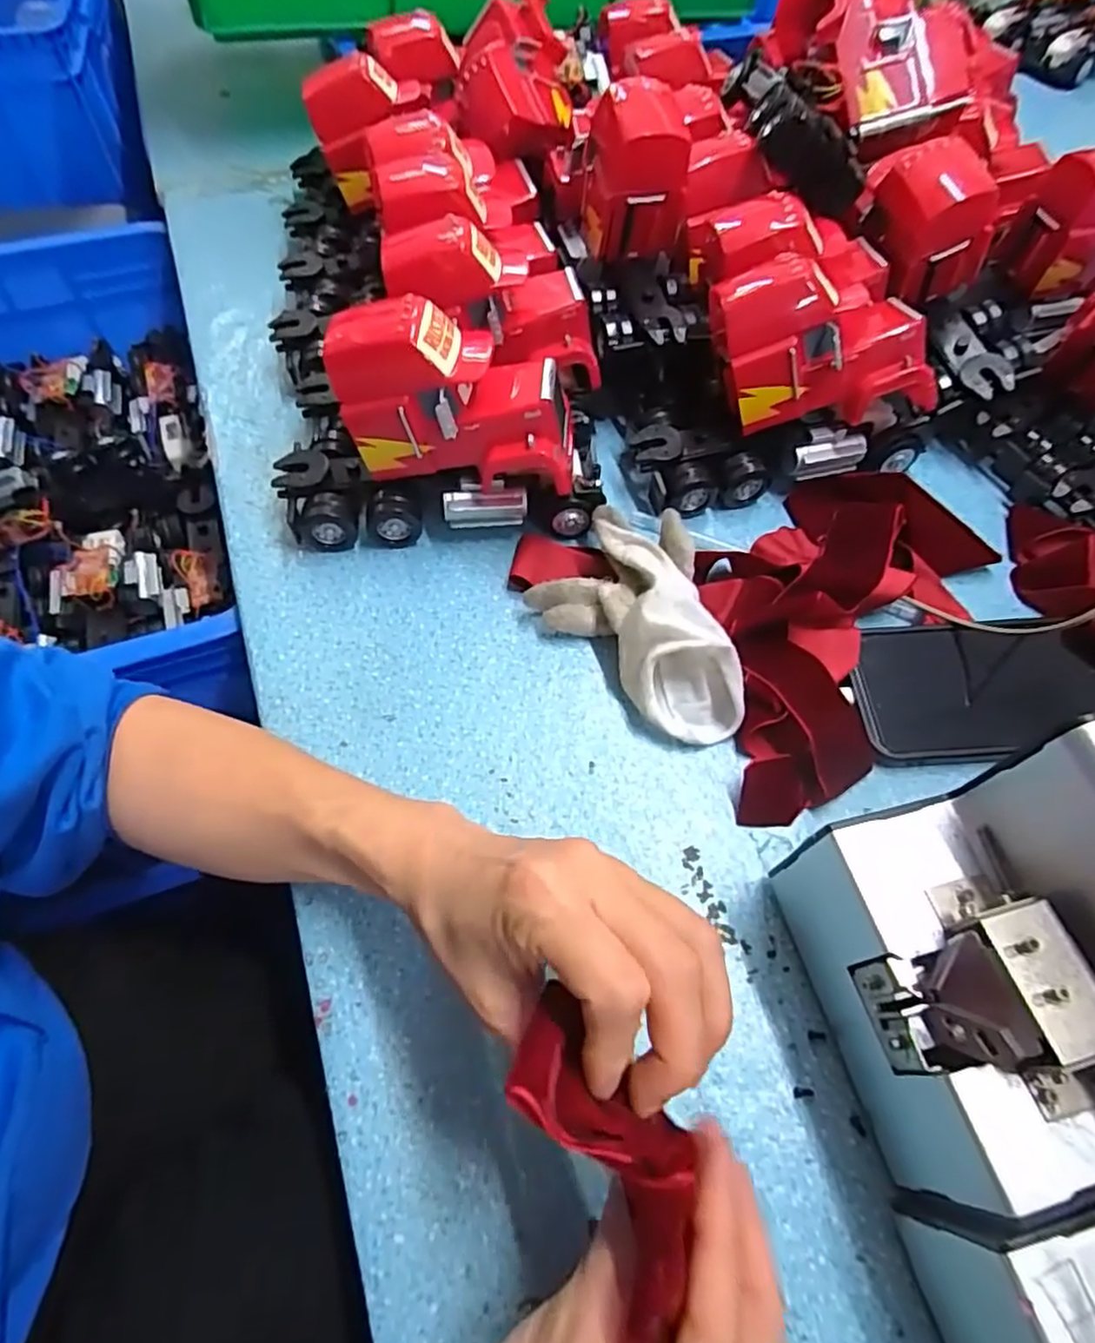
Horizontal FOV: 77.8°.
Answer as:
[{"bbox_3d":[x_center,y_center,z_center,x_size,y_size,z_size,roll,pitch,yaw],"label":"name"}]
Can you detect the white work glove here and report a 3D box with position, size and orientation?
[{"bbox_3d":[0.059,-0.029,0.376,0.082,0.045,0.141,-37,67,-21],"label":"white work glove"}]

